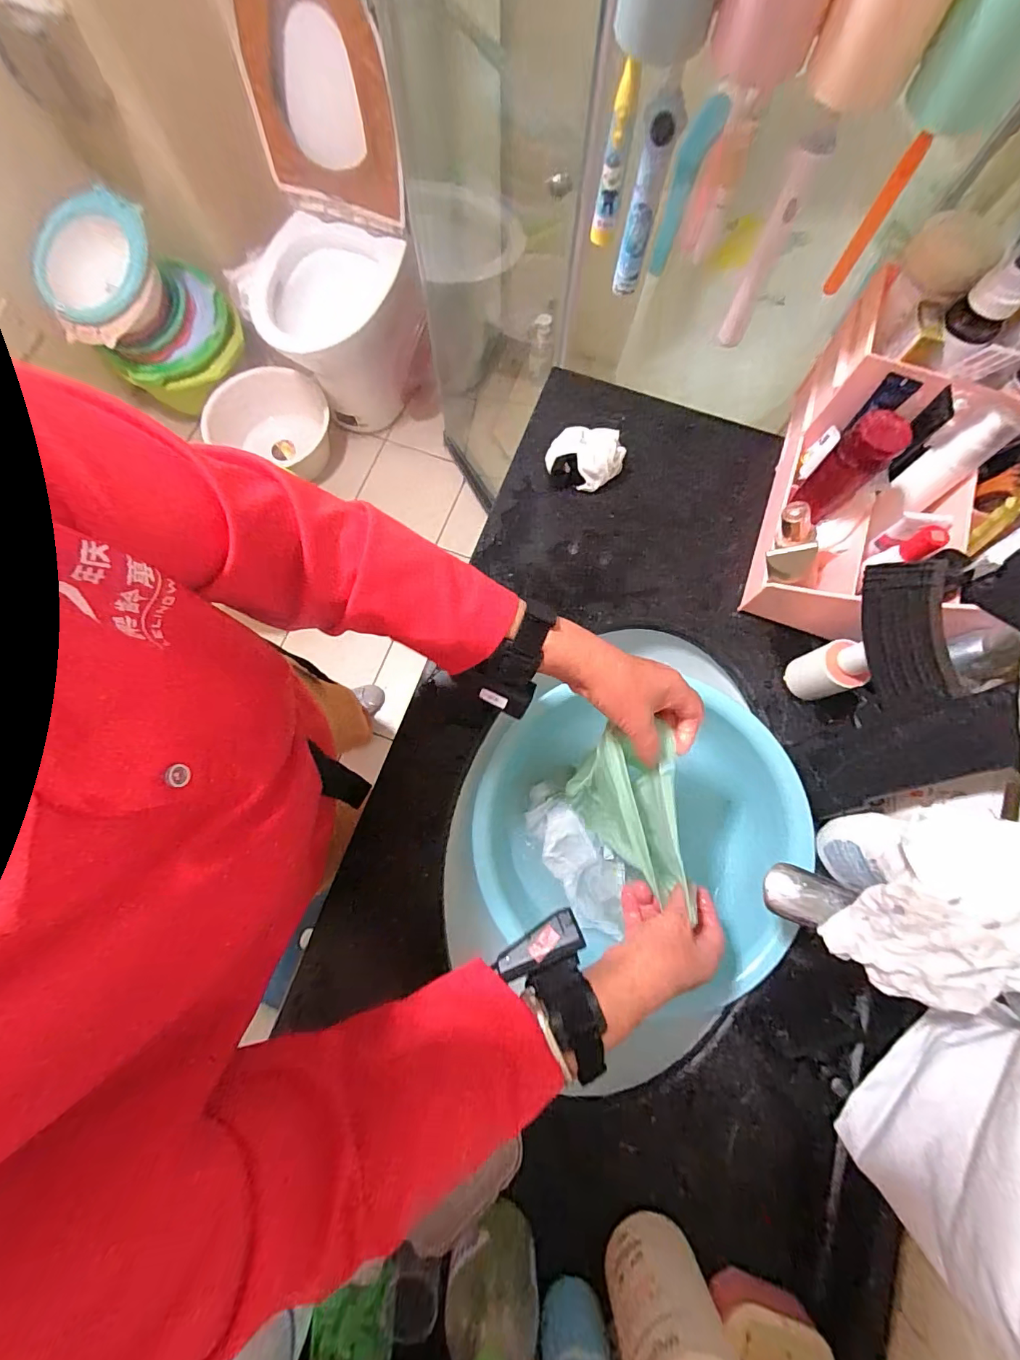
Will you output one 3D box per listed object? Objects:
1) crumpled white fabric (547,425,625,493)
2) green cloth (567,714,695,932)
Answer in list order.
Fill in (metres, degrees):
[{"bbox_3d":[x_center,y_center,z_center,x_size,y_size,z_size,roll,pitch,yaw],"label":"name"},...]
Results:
[{"bbox_3d":[0.097,-0.285,0.590,0.091,0.046,0.075,32,78,7],"label":"crumpled white fabric"},{"bbox_3d":[0.108,0.124,0.453,0.040,0.150,0.153,-22,92,-24],"label":"green cloth"}]

